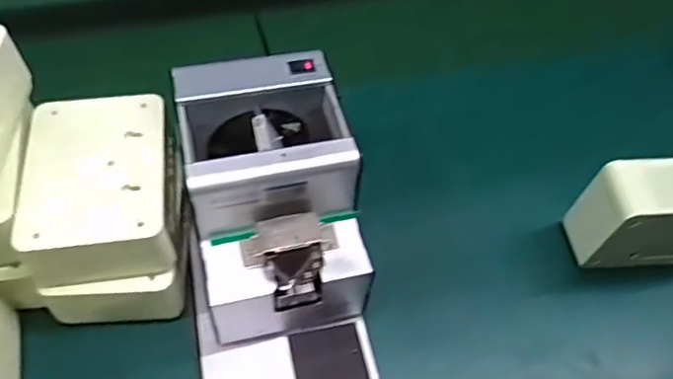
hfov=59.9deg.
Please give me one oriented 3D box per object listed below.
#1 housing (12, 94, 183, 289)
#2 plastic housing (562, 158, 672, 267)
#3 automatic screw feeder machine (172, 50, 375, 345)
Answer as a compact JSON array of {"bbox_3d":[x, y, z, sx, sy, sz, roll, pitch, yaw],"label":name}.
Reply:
[{"bbox_3d":[-0.181,0.001,0.461,0.112,0.060,0.144,-9,55,-11],"label":"housing"},{"bbox_3d":[0.291,0.024,0.519,0.134,0.104,0.053,-1,54,-5],"label":"plastic housing"},{"bbox_3d":[-0.053,0.007,0.483,0.129,0.148,0.175,-10,55,-11],"label":"automatic screw feeder machine"}]

